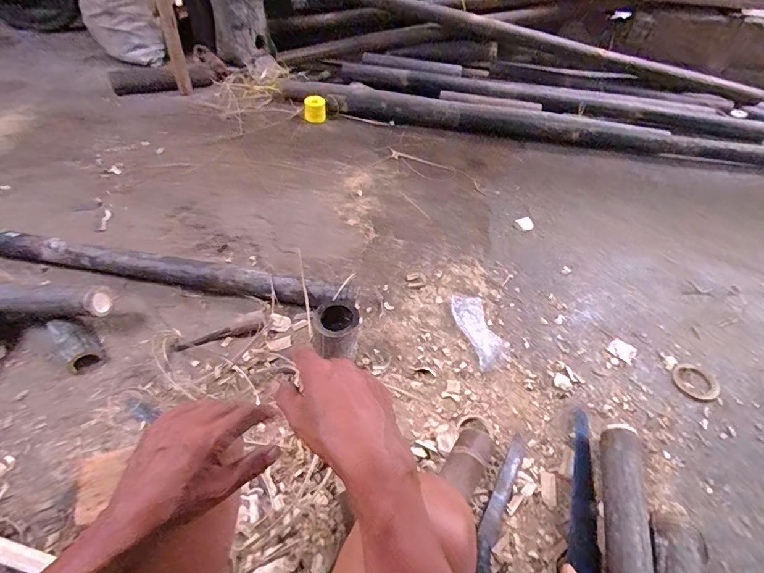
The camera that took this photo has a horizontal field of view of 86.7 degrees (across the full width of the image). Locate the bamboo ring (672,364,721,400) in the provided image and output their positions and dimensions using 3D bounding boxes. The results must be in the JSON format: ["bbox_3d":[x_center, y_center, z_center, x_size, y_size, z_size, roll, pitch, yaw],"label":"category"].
[{"bbox_3d":[0.729,0.220,0.941,0.094,0.010,0.093,2,49,-2],"label":"bamboo ring"}]

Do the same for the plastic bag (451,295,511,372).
[{"bbox_3d":[0.244,0.109,1.015,0.090,0.010,0.219,-13,51,-14],"label":"plastic bag"}]

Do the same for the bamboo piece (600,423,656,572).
[{"bbox_3d":[0.422,0.415,0.699,0.080,0.073,0.364,19,50,12],"label":"bamboo piece"}]

